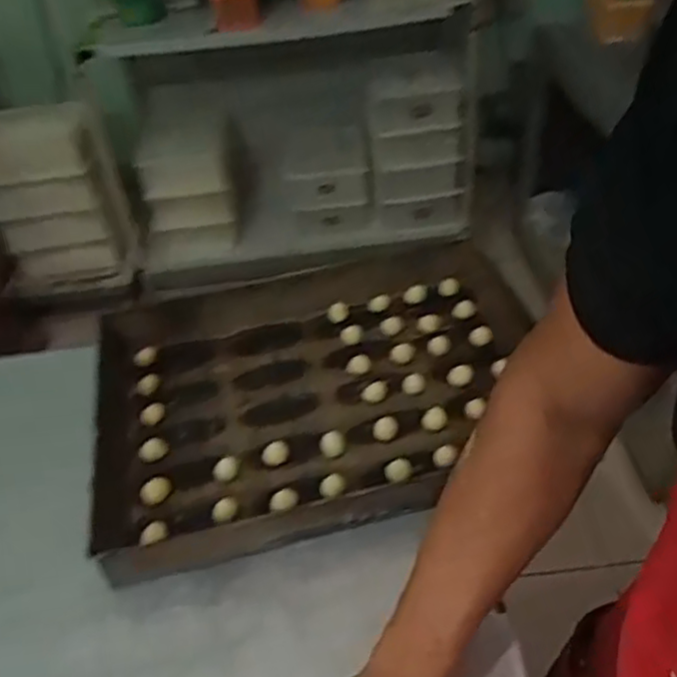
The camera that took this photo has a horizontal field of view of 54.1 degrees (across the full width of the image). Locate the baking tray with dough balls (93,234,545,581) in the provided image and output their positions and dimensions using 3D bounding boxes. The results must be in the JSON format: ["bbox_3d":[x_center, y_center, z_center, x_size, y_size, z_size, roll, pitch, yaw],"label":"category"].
[{"bbox_3d":[-0.014,0.047,0.751,0.501,0.050,0.366,-13,42,-8],"label":"baking tray with dough balls"}]

